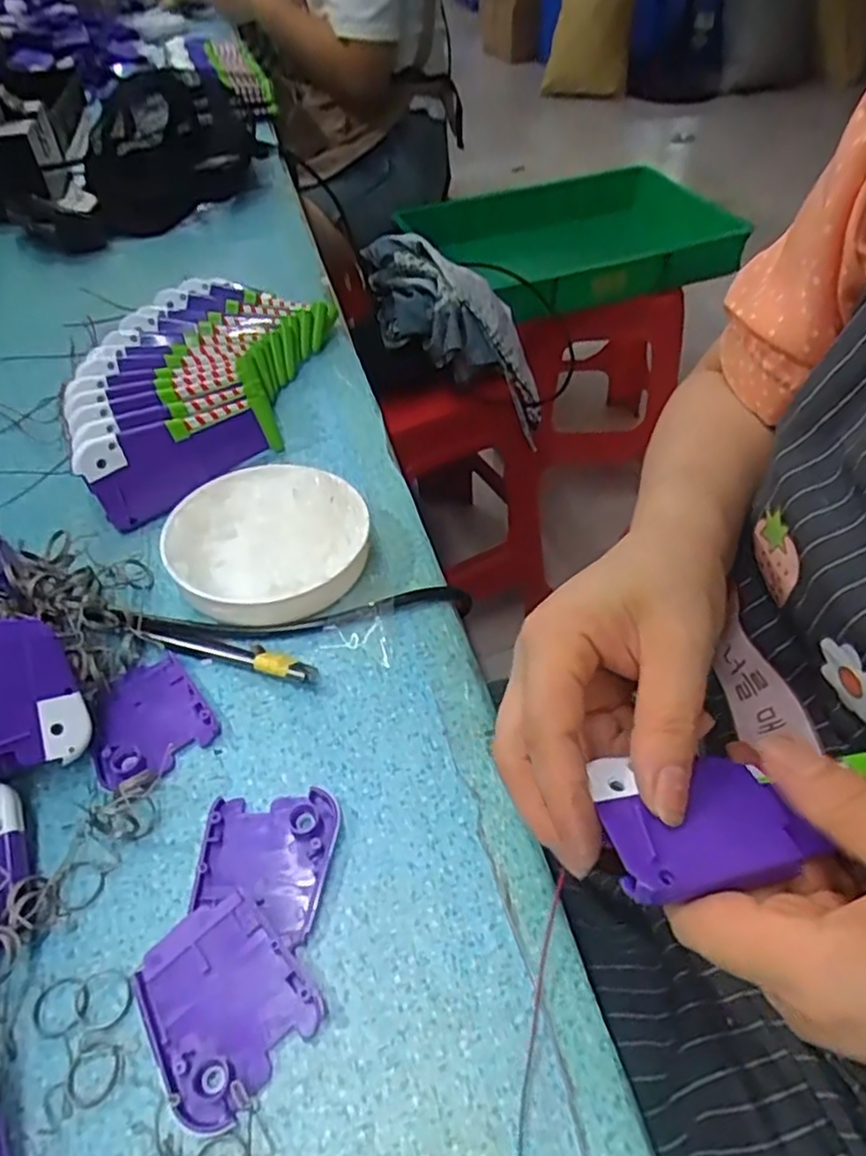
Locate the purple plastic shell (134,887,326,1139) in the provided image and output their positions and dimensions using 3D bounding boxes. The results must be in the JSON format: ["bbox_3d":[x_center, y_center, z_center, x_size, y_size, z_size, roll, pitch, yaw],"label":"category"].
[{"bbox_3d":[-0.075,0.147,0.241,0.060,0.008,0.052,35,57,29],"label":"purple plastic shell"}]

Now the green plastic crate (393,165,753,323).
[{"bbox_3d":[0.262,-0.614,1.255,0.541,0.090,0.387,-22,51,-17],"label":"green plastic crate"}]

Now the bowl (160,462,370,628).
[{"bbox_3d":[-0.088,-0.016,0.371,0.102,0.028,0.110,-1,47,1],"label":"bowl"}]

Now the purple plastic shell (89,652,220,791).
[{"bbox_3d":[-0.133,0.064,0.316,0.051,0.007,0.057,-31,54,-25],"label":"purple plastic shell"}]

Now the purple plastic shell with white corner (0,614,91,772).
[{"bbox_3d":[-0.174,0.047,0.284,0.051,0.007,0.061,-9,78,-40],"label":"purple plastic shell with white corner"}]

